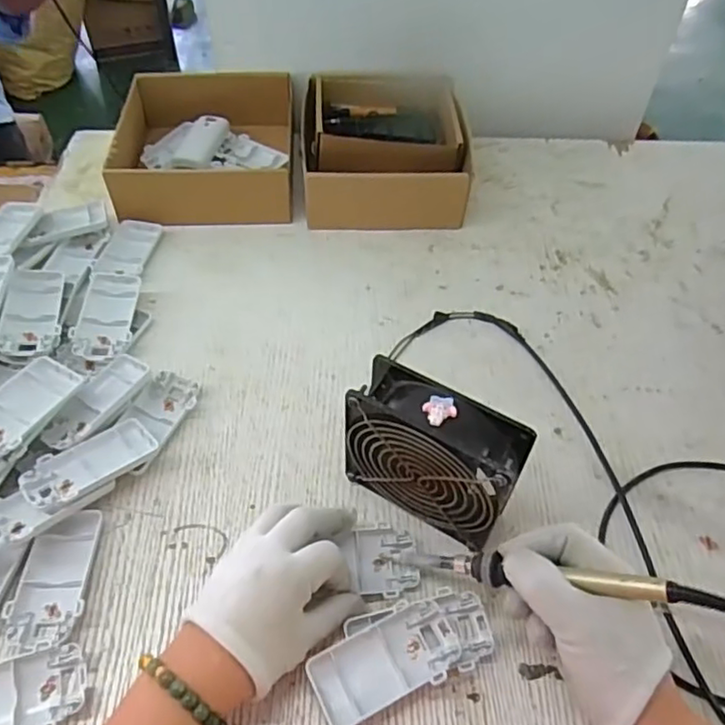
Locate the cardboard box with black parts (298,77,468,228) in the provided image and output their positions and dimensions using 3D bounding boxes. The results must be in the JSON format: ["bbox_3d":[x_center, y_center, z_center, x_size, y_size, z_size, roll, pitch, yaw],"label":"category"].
[{"bbox_3d":[0.025,-0.243,0.713,0.177,0.073,0.214,0,53,0],"label":"cardboard box with black parts"}]

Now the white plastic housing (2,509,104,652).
[{"bbox_3d":[-0.218,0.153,0.444,0.048,0.017,0.094,1,53,0],"label":"white plastic housing"}]

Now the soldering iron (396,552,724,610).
[{"bbox_3d":[0.127,0.137,0.385,0.242,0.020,0.019,-2,48,31],"label":"soldering iron"}]

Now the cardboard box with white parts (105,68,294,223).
[{"bbox_3d":[-0.176,-0.251,0.721,0.190,0.064,0.226,-4,53,-3],"label":"cardboard box with white parts"}]

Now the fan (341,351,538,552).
[{"bbox_3d":[0.049,0.067,0.445,0.119,0.123,0.044,26,57,18],"label":"fan"}]

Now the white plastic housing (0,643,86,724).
[{"bbox_3d":[-0.226,0.214,0.396,0.094,0.015,0.046,-10,53,-8],"label":"white plastic housing"}]

